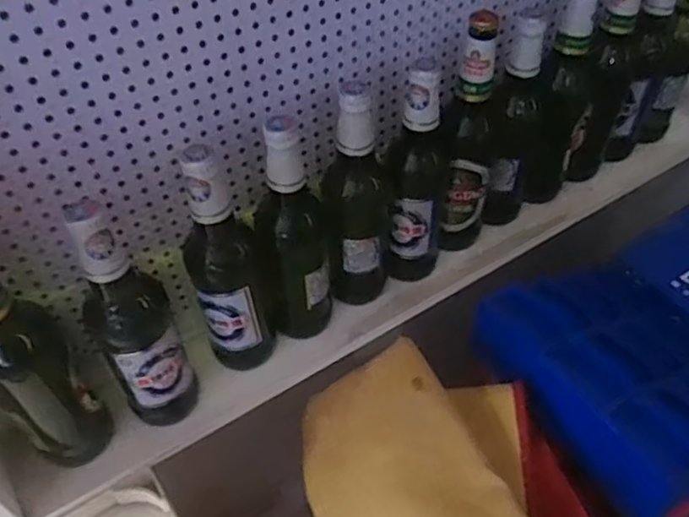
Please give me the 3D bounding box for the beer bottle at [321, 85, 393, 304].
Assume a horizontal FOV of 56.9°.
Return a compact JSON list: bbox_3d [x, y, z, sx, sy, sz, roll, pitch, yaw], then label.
[{"bbox_3d":[0.014,-0.058,0.648,0.066,0.264,0.064,-1,48,1],"label":"beer bottle"}]

